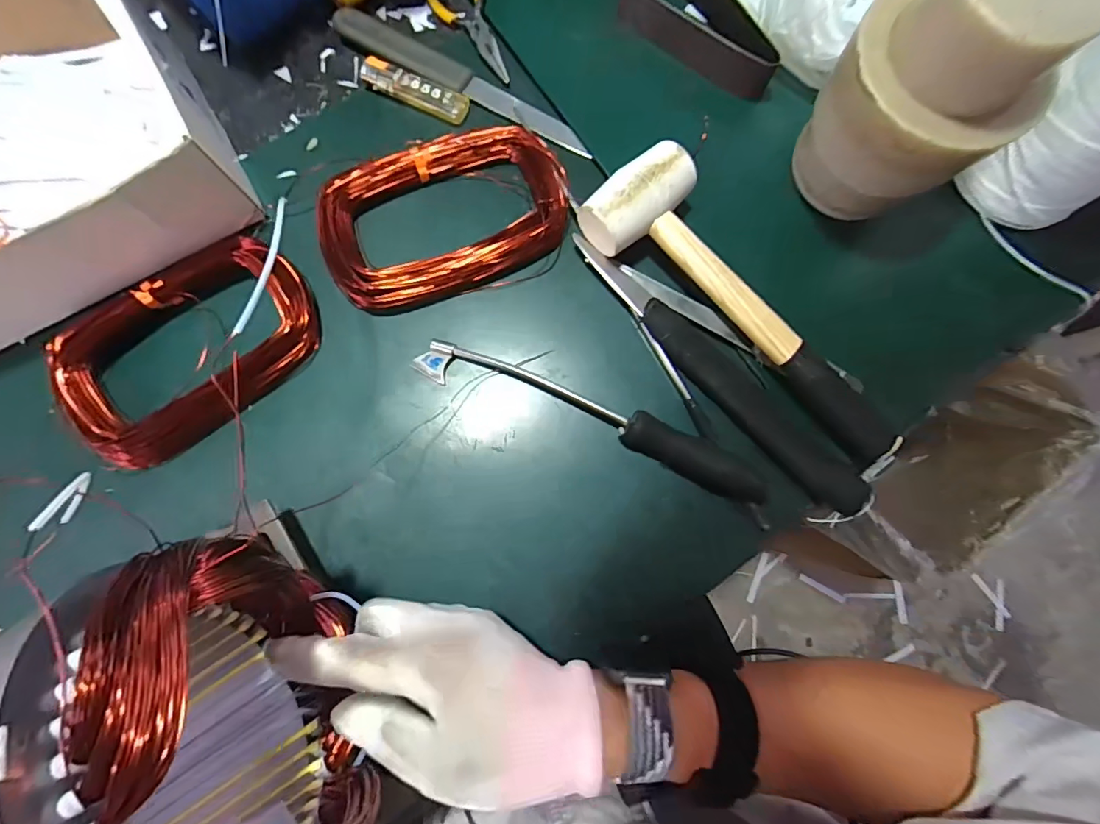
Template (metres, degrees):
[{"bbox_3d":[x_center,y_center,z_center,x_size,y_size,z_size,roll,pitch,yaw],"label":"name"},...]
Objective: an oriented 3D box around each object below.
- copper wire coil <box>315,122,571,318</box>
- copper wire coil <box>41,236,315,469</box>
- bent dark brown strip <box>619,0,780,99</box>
[{"bbox_3d":[-0.076,-0.146,0.357,0.179,0.028,0.107,-21,82,-5],"label":"copper wire coil"},{"bbox_3d":[-0.252,-0.052,0.337,0.168,0.023,0.122,-33,83,-6],"label":"copper wire coil"},{"bbox_3d":[0.125,-0.308,0.388,0.135,0.030,0.079,36,82,4],"label":"bent dark brown strip"}]

